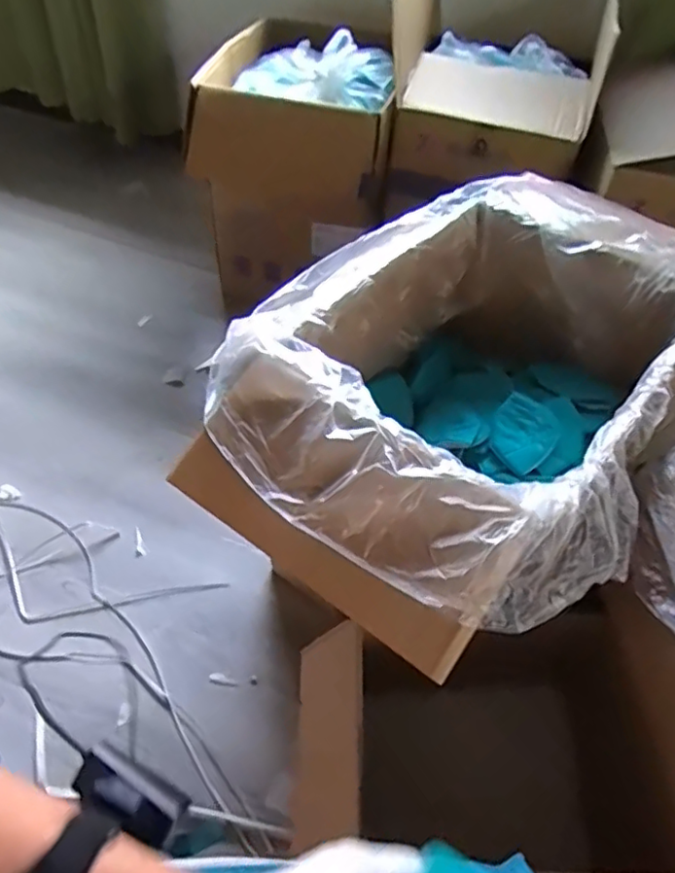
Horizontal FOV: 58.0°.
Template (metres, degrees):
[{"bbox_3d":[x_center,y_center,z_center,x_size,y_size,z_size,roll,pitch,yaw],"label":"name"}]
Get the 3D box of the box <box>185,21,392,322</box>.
[{"bbox_3d":[-0.110,-0.752,1.702,0.467,0.539,0.583,6,49,1],"label":"box"}]

